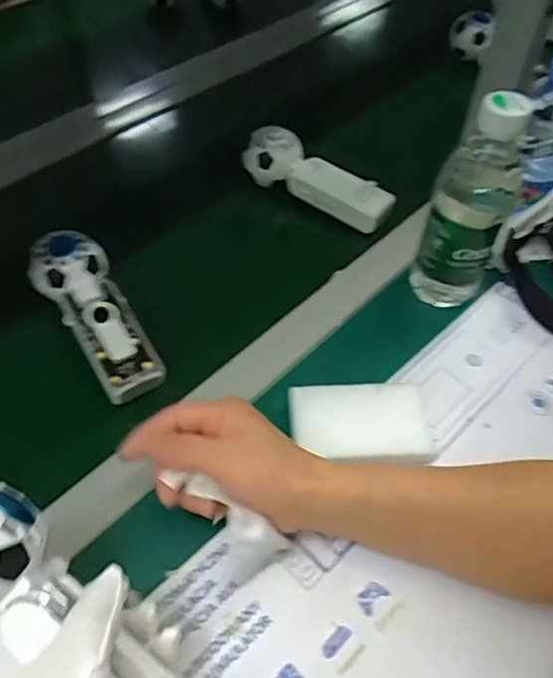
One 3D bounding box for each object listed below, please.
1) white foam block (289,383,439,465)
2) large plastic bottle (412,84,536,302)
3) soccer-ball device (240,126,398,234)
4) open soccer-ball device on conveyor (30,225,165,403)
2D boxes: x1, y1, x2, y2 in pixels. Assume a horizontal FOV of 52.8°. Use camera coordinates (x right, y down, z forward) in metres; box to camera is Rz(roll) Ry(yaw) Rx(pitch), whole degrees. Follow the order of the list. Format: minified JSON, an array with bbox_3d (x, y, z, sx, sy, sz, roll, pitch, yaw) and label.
[{"bbox_3d":[0.067,0.063,0.418,0.107,0.020,0.056,-2,51,-2],"label":"white foam block"},{"bbox_3d":[0.157,-0.105,0.448,0.062,0.180,0.057,25,57,13],"label":"large plastic bottle"},{"bbox_3d":[0.043,-0.171,0.577,0.166,0.050,0.049,25,55,19],"label":"soccer-ball device"},{"bbox_3d":[-0.153,-0.021,0.464,0.061,0.043,0.159,-24,58,-20],"label":"open soccer-ball device on conveyor"}]

